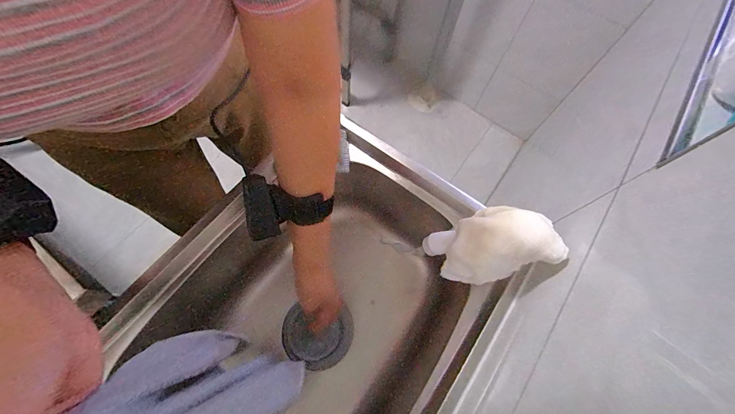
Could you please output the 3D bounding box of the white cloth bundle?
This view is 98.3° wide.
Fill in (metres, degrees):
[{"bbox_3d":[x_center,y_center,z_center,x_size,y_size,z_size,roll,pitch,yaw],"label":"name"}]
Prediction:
[{"bbox_3d":[0.131,0.042,0.342,0.117,0.057,0.074,-15,69,-9],"label":"white cloth bundle"}]

